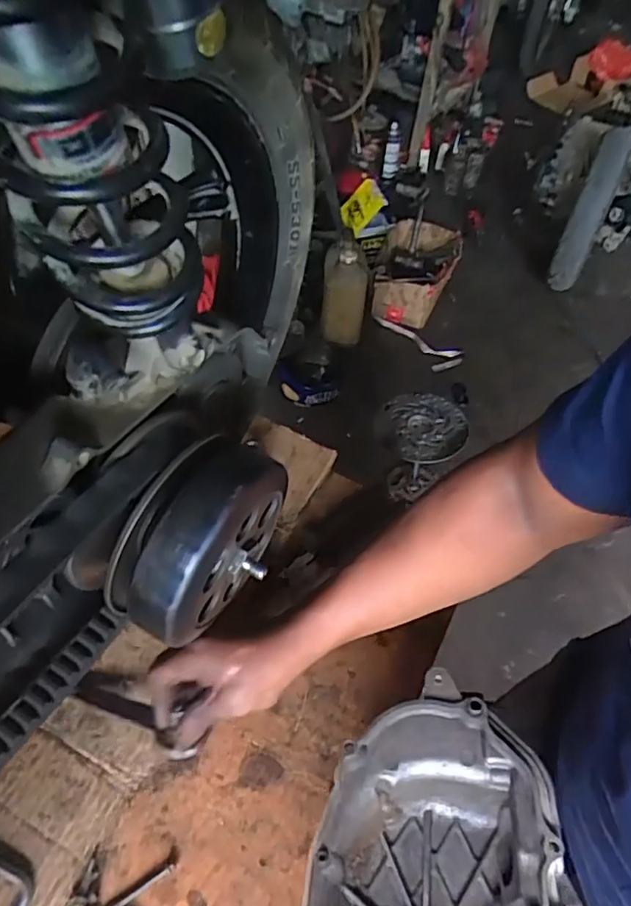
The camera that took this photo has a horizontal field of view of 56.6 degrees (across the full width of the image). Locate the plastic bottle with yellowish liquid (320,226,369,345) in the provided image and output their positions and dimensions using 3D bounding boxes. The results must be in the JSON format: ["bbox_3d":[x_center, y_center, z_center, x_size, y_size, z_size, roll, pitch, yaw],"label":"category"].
[{"bbox_3d":[0.085,-0.461,1.739,0.131,0.317,0.137,5,54,-2],"label":"plastic bottle with yellowish liquid"}]

